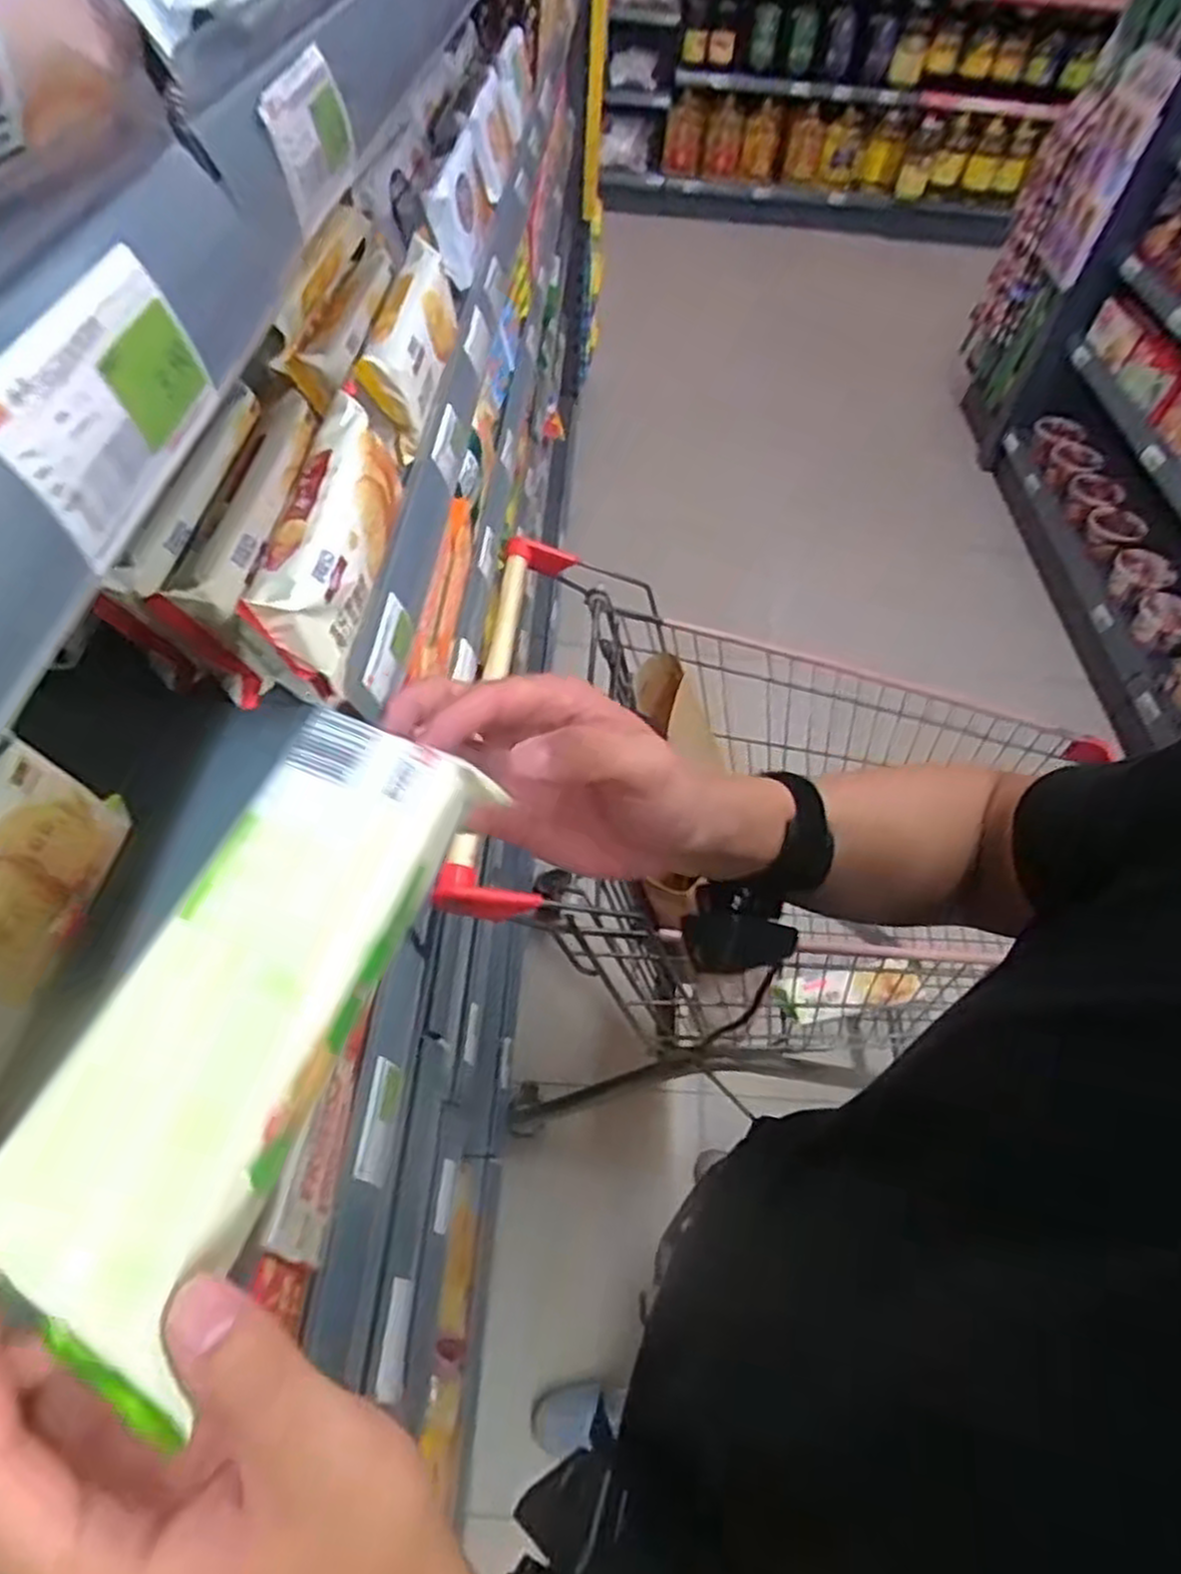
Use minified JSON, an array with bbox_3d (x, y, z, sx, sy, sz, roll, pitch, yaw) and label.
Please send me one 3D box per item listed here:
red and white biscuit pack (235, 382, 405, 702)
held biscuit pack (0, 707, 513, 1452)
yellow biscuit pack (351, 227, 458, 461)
[{"bbox_3d":[-0.151,-0.148,0.462,0.051,0.052,0.201,5,53,-2],"label":"red and white biscuit pack"},{"bbox_3d":[-0.101,0.062,0.240,0.062,0.038,0.185,30,54,-10],"label":"held biscuit pack"},{"bbox_3d":[-0.142,-0.347,0.622,0.049,0.073,0.214,-8,51,16],"label":"yellow biscuit pack"}]

